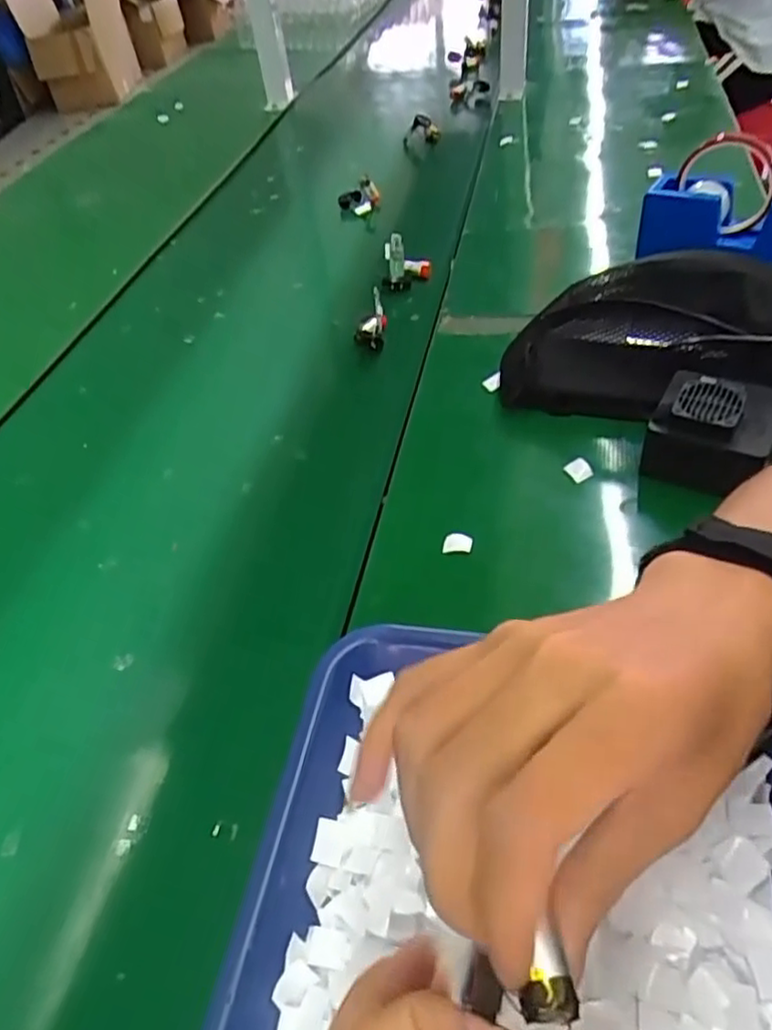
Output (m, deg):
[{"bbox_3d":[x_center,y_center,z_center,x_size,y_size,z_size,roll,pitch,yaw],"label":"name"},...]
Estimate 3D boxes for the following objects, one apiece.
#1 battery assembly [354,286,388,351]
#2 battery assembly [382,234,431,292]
[{"bbox_3d":[-0.016,-0.189,0.637,0.033,0.050,0.033,-5,47,1],"label":"battery assembly"},{"bbox_3d":[0.022,-0.269,0.717,0.052,0.062,0.030,-1,48,4],"label":"battery assembly"}]

